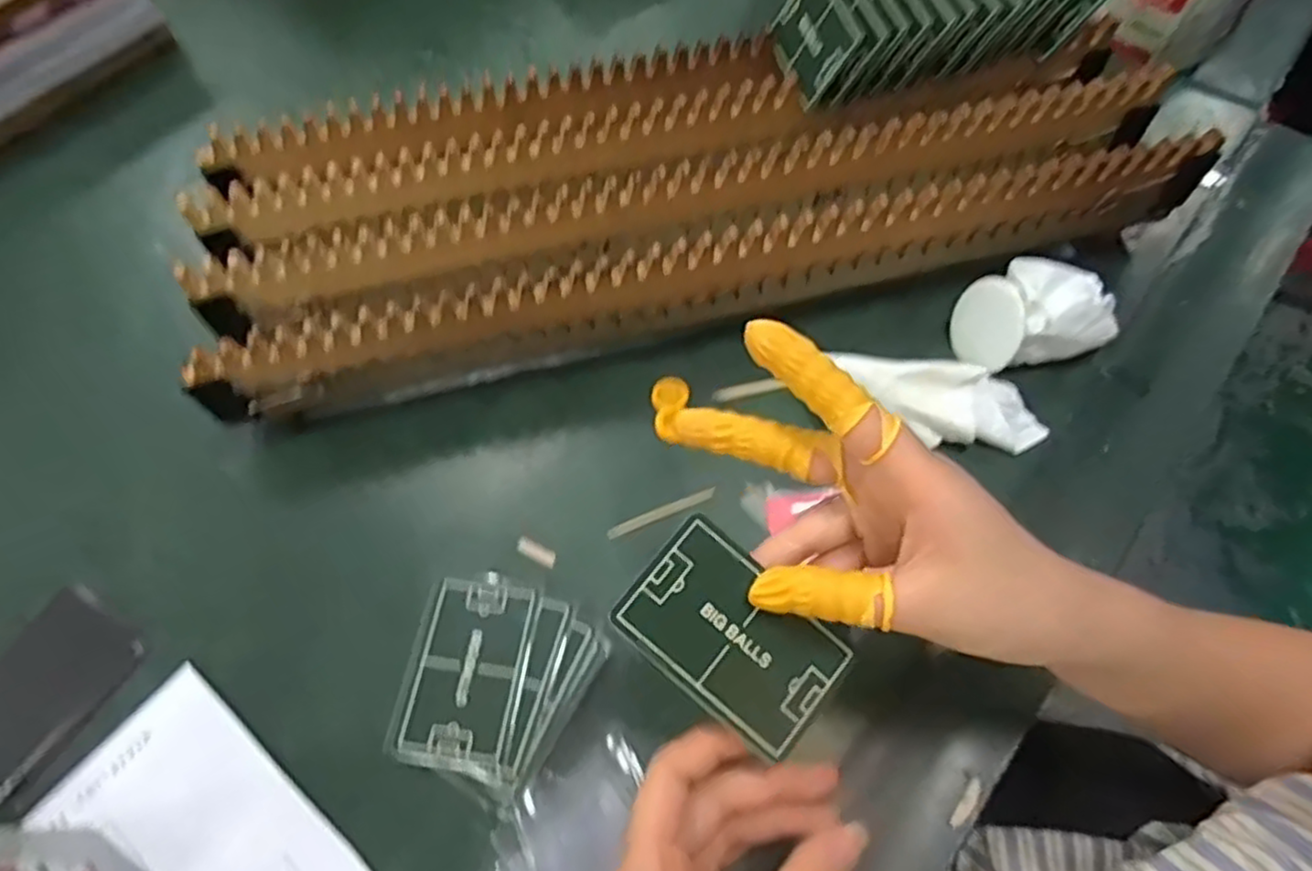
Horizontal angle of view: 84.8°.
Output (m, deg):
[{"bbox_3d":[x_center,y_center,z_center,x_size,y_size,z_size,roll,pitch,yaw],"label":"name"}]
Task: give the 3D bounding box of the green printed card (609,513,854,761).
[{"bbox_3d":[0.029,0.076,0.272,0.082,0.004,0.052,42,78,1],"label":"green printed card"}]

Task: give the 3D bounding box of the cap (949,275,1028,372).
[{"bbox_3d":[0.193,-0.065,0.419,0.009,0.048,0.049,-8,59,-29],"label":"cap"}]

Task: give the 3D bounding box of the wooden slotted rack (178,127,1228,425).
[{"bbox_3d":[0.033,-0.105,0.425,0.558,0.085,0.064,-12,63,-5],"label":"wooden slotted rack"}]

